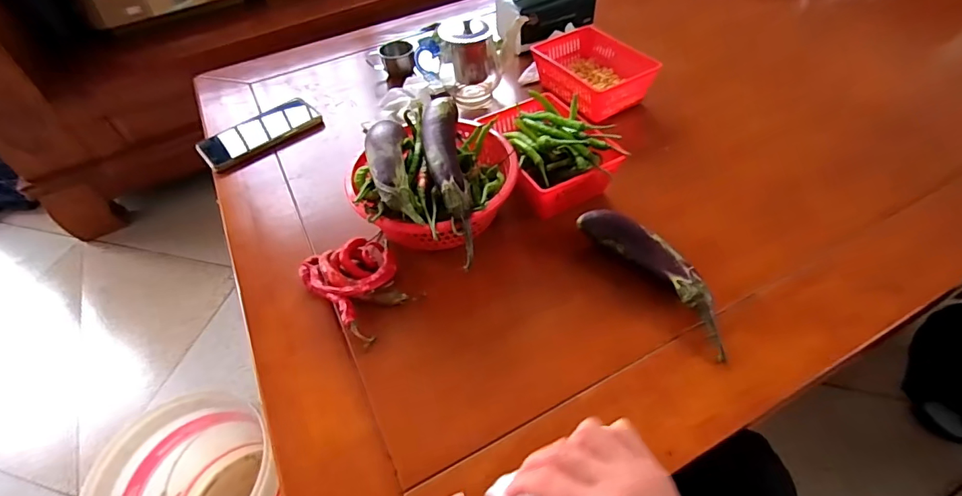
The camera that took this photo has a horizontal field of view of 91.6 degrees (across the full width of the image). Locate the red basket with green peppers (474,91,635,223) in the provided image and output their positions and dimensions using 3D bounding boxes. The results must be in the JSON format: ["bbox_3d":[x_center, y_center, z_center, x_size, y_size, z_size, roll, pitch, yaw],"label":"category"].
[{"bbox_3d":[0.085,-0.115,0.538,0.118,0.078,0.162,-17,50,-11],"label":"red basket with green peppers"}]

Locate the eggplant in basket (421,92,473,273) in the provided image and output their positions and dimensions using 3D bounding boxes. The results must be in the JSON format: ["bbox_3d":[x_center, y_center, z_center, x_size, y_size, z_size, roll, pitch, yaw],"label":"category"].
[{"bbox_3d":[-0.031,-0.074,0.460,0.039,0.034,0.183,-10,64,-5],"label":"eggplant in basket"}]

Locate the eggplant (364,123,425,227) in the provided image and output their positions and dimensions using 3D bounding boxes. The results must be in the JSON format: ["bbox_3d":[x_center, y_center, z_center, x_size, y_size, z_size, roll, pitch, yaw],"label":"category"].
[{"bbox_3d":[-0.089,-0.080,0.459,0.039,0.034,0.136,-13,50,-7],"label":"eggplant"}]

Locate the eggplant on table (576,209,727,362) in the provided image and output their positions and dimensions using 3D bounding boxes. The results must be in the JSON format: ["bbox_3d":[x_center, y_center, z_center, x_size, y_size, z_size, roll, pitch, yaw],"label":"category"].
[{"bbox_3d":[0.173,0.019,0.450,0.055,0.036,0.179,-33,55,-22],"label":"eggplant on table"}]

